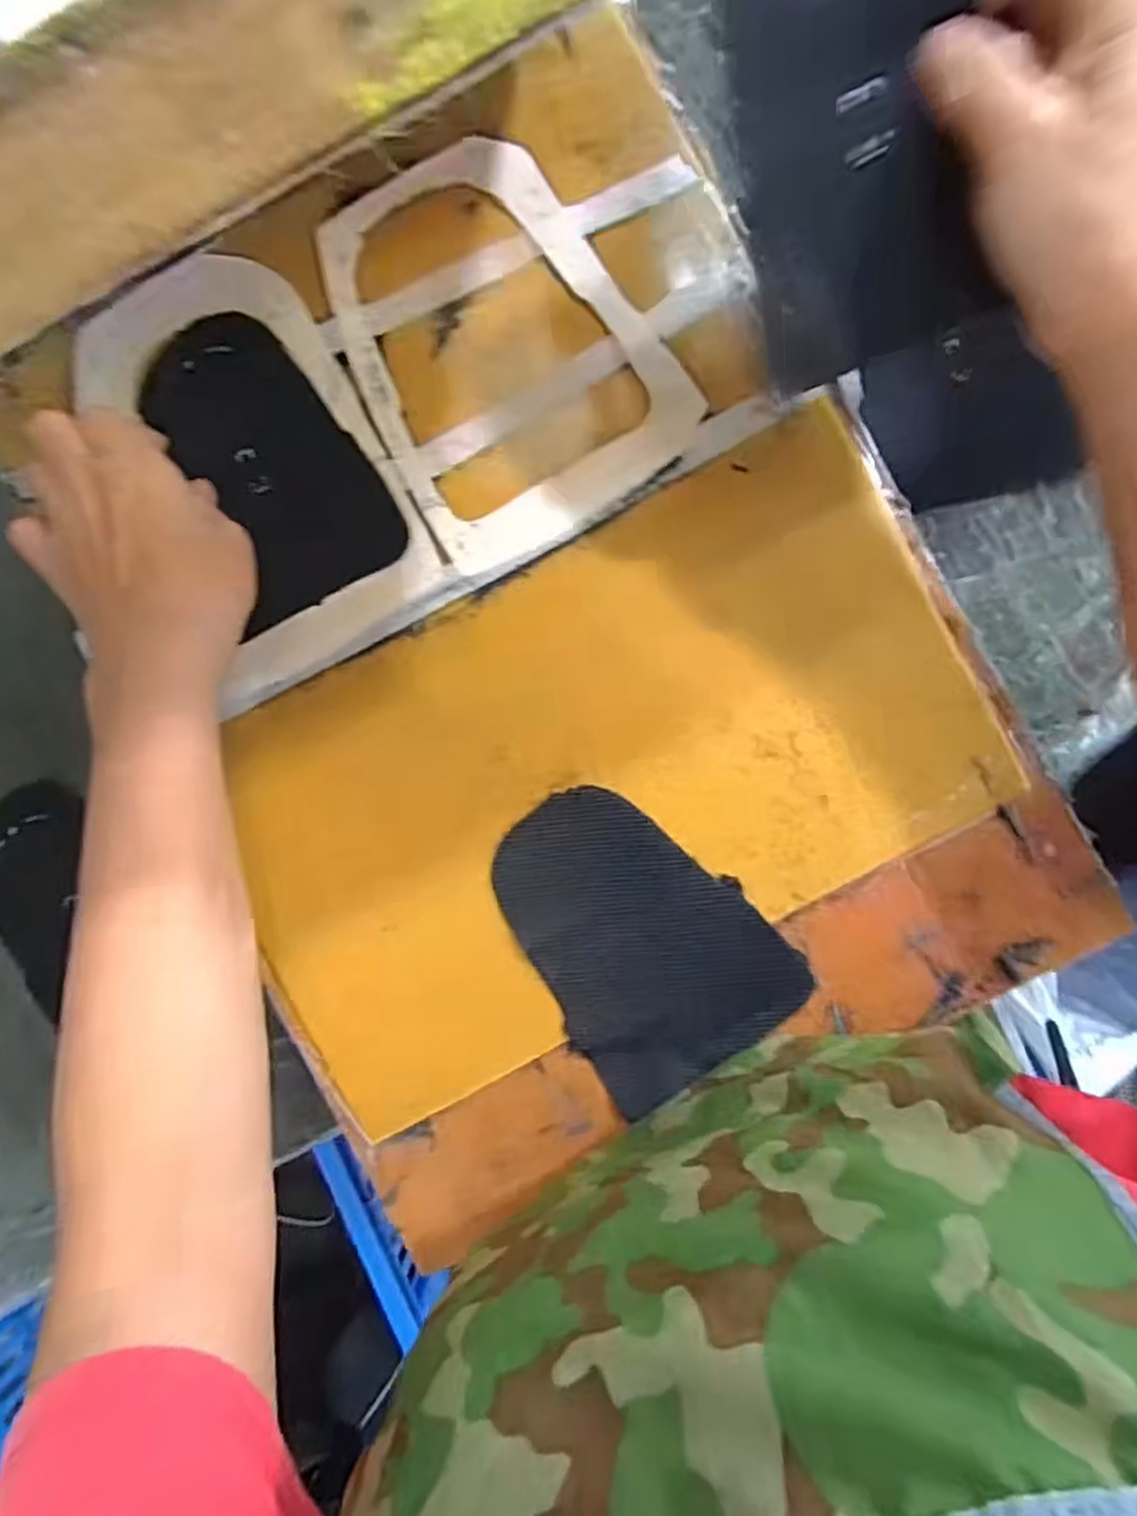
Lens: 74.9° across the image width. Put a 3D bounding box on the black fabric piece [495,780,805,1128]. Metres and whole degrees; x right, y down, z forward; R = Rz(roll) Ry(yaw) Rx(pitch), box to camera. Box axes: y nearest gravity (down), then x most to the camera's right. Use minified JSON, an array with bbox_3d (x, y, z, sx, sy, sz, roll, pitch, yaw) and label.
[{"bbox_3d":[0.030,0.080,0.341,0.102,0.005,0.139,-37,86,2],"label":"black fabric piece"}]

